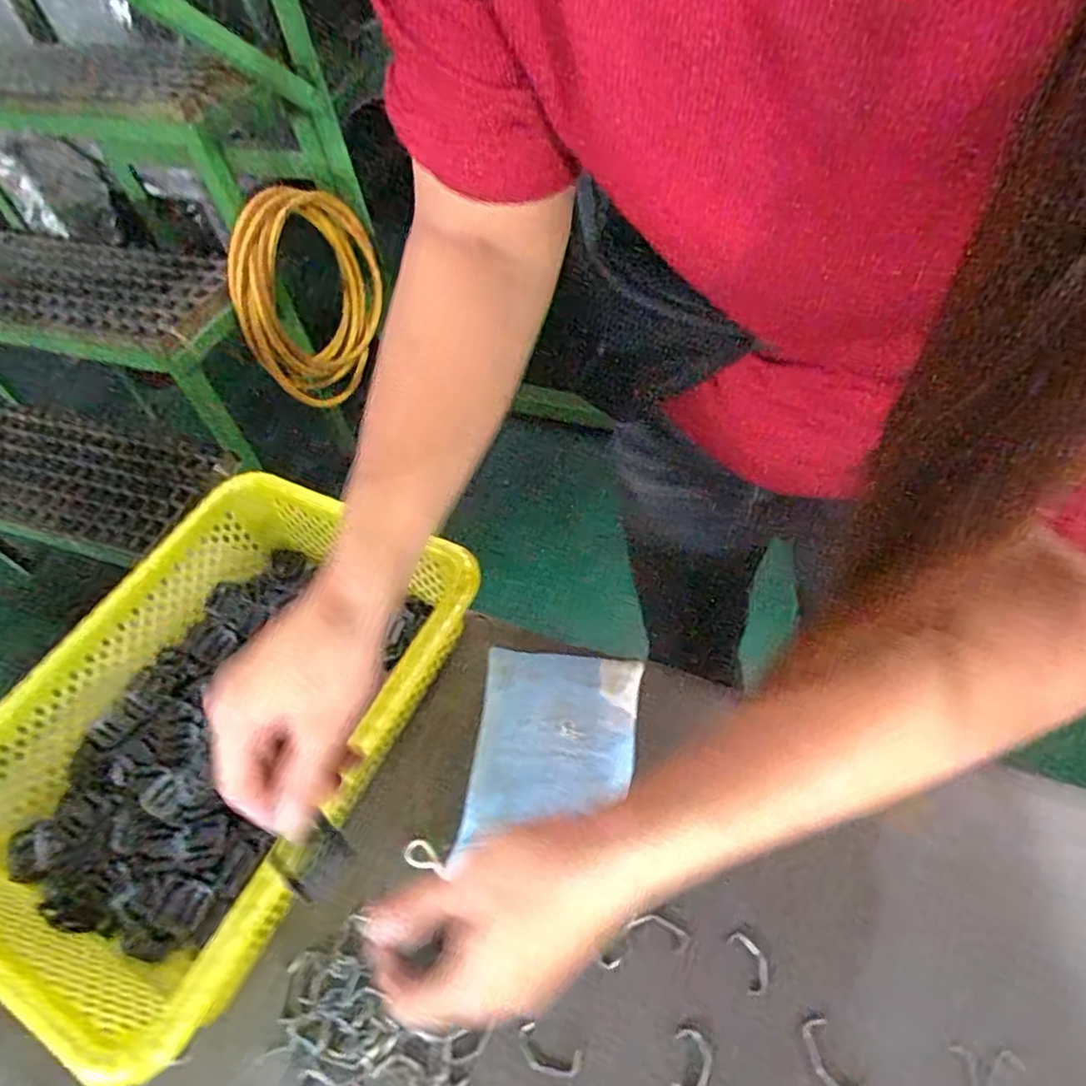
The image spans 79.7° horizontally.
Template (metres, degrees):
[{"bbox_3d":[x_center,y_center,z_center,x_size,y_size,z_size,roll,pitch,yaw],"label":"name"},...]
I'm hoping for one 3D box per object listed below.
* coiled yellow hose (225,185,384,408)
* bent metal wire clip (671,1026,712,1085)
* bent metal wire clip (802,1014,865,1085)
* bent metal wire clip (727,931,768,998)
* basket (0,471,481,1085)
[{"bbox_3d":[-0.434,-0.463,1.257,0.055,0.387,0.350,20,59,21],"label":"coiled yellow hose"},{"bbox_3d":[0.084,0.292,0.364,0.020,0.004,0.033,7,55,9],"label":"bent metal wire clip"},{"bbox_3d":[0.158,0.284,0.358,0.019,0.004,0.038,-21,56,-10],"label":"bent metal wire clip"},{"bbox_3d":[0.125,0.250,0.389,0.017,0.004,0.033,-15,55,-7],"label":"bent metal wire clip"},{"bbox_3d":[-0.227,0.123,0.466,0.248,0.083,0.348,19,58,20],"label":"basket"}]

